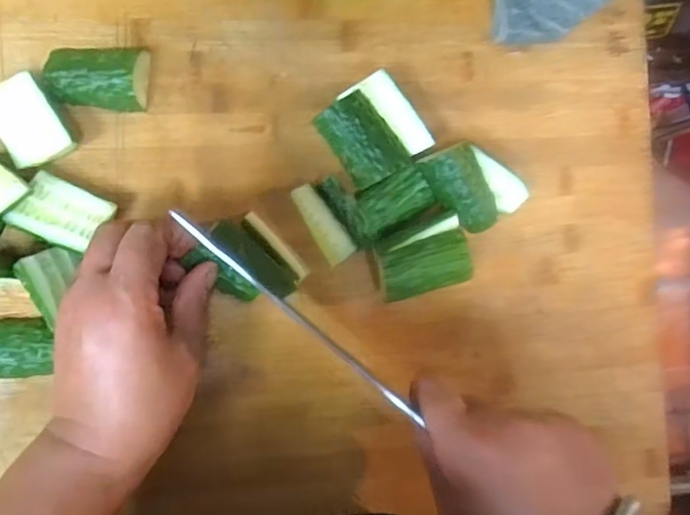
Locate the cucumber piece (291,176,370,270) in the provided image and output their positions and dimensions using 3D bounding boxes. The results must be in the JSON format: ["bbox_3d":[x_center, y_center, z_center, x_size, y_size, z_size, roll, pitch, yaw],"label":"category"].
[{"bbox_3d":[-0.008,-0.025,0.375,0.033,0.012,0.052,-29,94,-8],"label":"cucumber piece"}]

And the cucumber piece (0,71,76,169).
[{"bbox_3d":[-0.188,-0.080,0.347,0.035,0.022,0.049,-30,94,-8],"label":"cucumber piece"}]

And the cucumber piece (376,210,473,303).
[{"bbox_3d":[0.047,0.000,0.372,0.058,0.038,0.043,-16,92,-8],"label":"cucumber piece"}]

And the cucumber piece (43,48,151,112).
[{"bbox_3d":[-0.151,-0.108,0.354,0.057,0.020,0.035,0,89,-9],"label":"cucumber piece"}]

